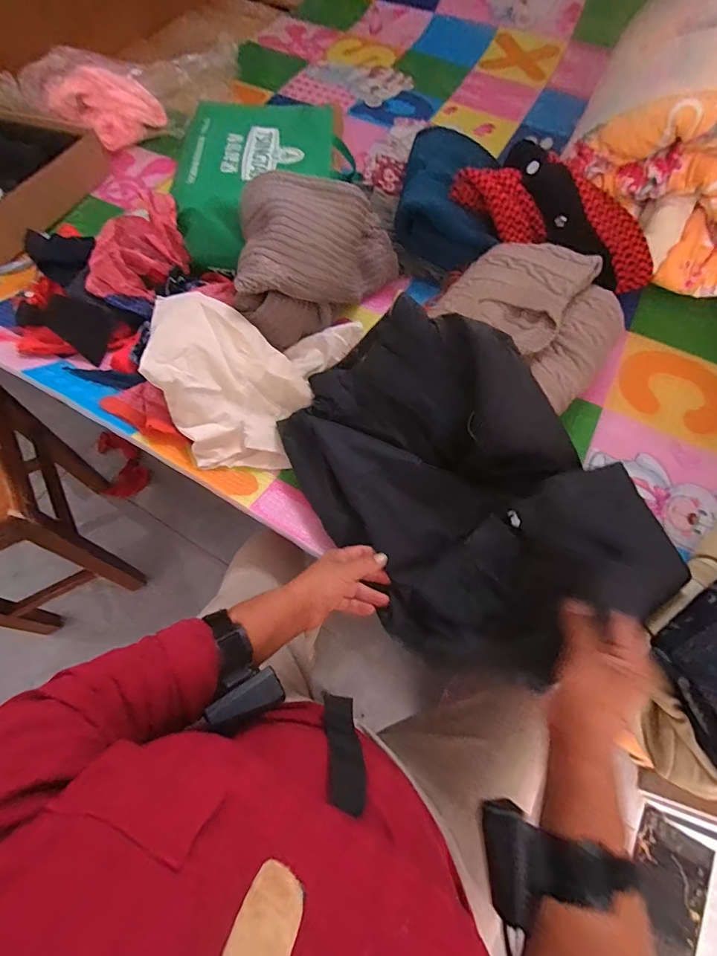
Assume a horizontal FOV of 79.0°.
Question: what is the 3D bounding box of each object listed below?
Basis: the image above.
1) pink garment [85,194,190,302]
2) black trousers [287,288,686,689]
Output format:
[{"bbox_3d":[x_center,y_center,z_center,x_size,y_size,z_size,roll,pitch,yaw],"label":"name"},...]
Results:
[{"bbox_3d":[-0.358,-0.387,0.731,0.112,0.069,0.208,13,65,5],"label":"pink garment"},{"bbox_3d":[0.130,-0.025,0.552,0.348,0.143,0.491,-24,67,-12],"label":"black trousers"}]

